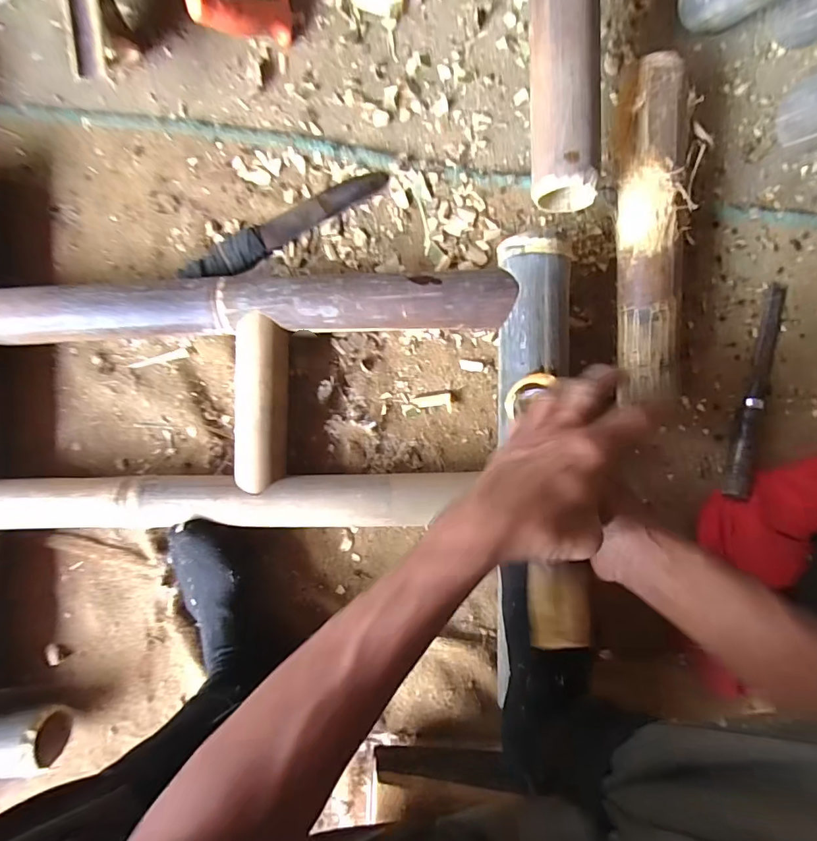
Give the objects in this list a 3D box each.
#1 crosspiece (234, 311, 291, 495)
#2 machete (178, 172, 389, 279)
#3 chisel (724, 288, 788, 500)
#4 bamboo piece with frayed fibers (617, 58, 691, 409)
[{"bbox_3d":[-0.161,-0.019,0.522,0.055,0.054,0.184,2,91,2],"label":"crosspiece"},{"bbox_3d":[-0.141,-0.225,0.535,0.249,0.022,0.038,-31,89,2],"label":"machete"},{"bbox_3d":[0.386,-0.032,0.515,0.022,0.021,0.239,13,91,2],"label":"chisel"},{"bbox_3d":[0.256,-0.193,0.498,0.067,0.064,0.347,-1,91,2],"label":"bamboo piece with frayed fibers"}]

